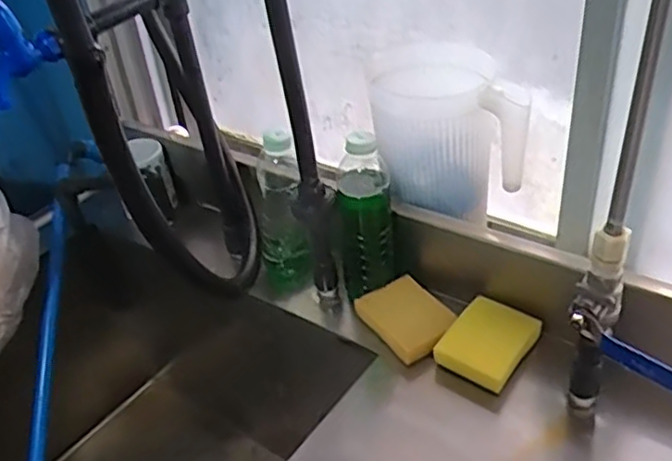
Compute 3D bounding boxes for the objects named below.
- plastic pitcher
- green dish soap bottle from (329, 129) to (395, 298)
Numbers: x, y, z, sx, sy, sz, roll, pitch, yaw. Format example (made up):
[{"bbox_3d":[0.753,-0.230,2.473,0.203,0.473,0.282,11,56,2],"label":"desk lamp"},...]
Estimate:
[{"bbox_3d":[0.132,-0.109,0.767,0.169,0.171,0.117,4,37,15],"label":"plastic pitcher"},{"bbox_3d":[0.029,-0.017,0.755,0.068,0.193,0.057,-5,35,1],"label":"green dish soap bottle"}]

